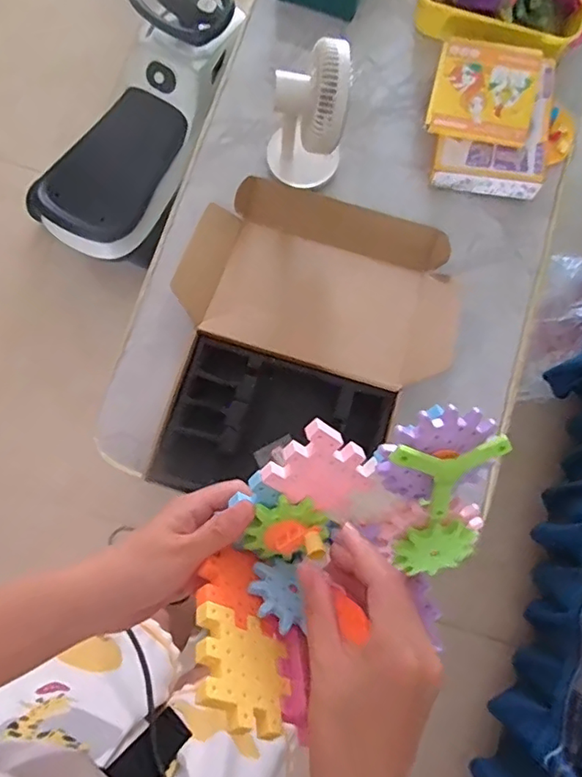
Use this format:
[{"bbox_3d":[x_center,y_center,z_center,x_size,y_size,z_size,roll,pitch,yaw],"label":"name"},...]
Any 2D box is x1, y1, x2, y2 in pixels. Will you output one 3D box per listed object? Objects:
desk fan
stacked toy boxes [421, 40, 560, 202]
[{"bbox_3d":[0.023,-0.441,0.895,0.130,0.244,0.142,1,78,0],"label":"desk fan"},{"bbox_3d":[0.371,-0.504,1.001,0.230,0.080,0.264,11,79,2],"label":"stacked toy boxes"}]

